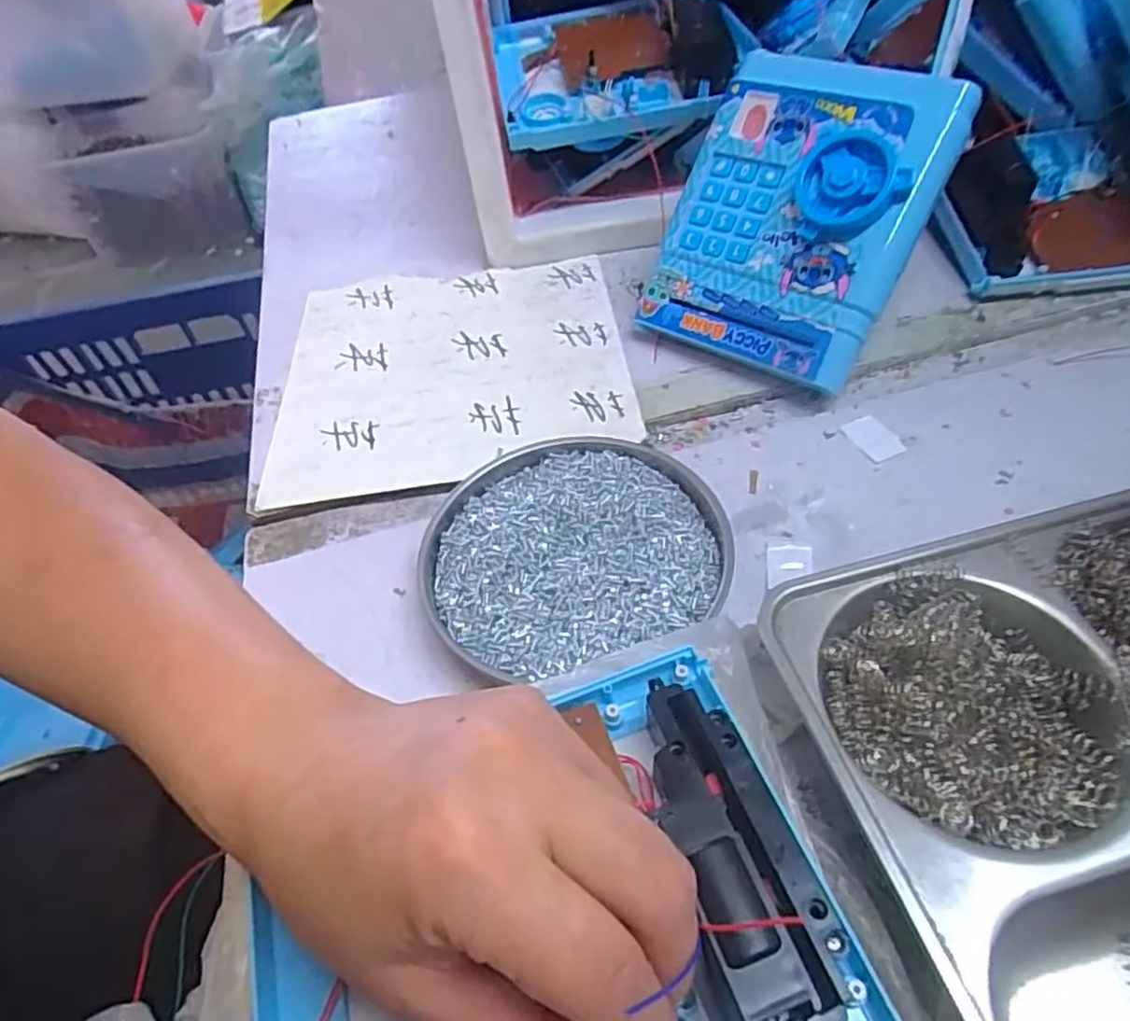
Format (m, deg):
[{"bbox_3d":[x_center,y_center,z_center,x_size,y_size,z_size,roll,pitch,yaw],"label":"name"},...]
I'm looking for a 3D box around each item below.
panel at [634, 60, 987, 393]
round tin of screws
[{"bbox_3d":[0.123,-0.161,0.390,0.128,0.024,0.162,30,102,29],"label":"panel"},{"bbox_3d":[0.004,0.017,0.328,0.138,0.018,0.122,-14,48,-6],"label":"round tin of screws"}]

